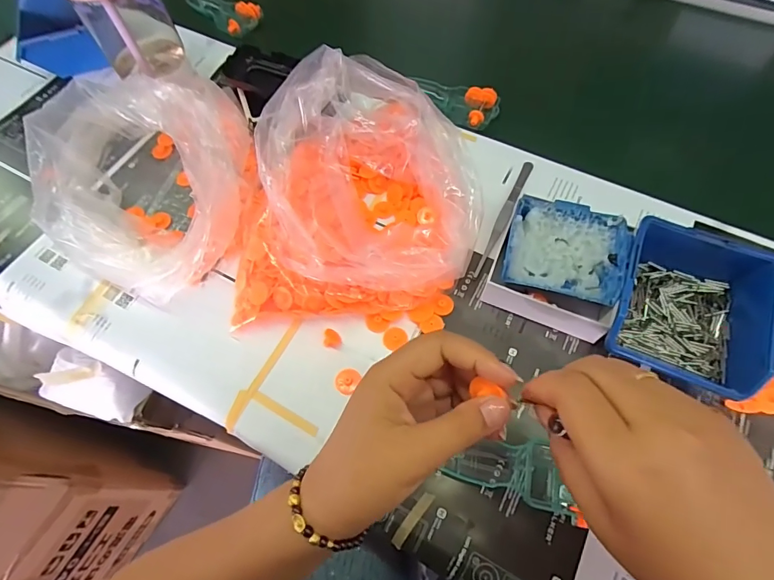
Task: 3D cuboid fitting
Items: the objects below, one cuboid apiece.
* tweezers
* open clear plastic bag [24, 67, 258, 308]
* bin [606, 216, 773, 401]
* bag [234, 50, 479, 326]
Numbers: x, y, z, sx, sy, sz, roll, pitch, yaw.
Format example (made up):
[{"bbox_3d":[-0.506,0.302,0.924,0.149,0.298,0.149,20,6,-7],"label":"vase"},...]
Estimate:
[{"bbox_3d":[0.120,-0.078,0.433,0.011,0.008,0.151,25,67,13],"label":"tweezers"},{"bbox_3d":[-0.233,-0.114,0.417,0.212,0.094,0.203,29,69,15],"label":"open clear plastic bag"},{"bbox_3d":[0.250,0.013,0.358,0.109,0.064,0.134,23,67,12],"label":"bin"},{"bbox_3d":[-0.030,-0.096,0.400,0.224,0.100,0.232,-1,64,1],"label":"bag"}]

